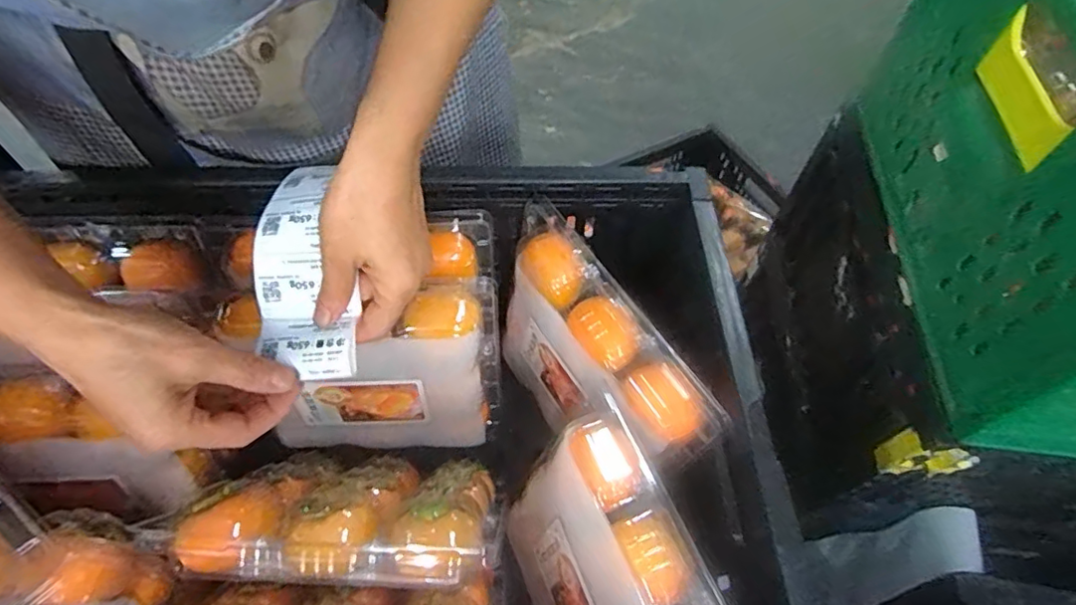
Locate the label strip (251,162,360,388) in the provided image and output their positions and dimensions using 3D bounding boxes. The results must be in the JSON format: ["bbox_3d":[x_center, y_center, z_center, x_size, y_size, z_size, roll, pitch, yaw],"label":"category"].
[{"bbox_3d":[-0.148,-0.021,0.358,0.060,0.025,0.142,-11,79,-8],"label":"label strip"}]

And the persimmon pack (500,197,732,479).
[{"bbox_3d":[0.036,0.048,0.428,0.052,0.154,0.198,-30,63,-19],"label":"persimmon pack"}]

